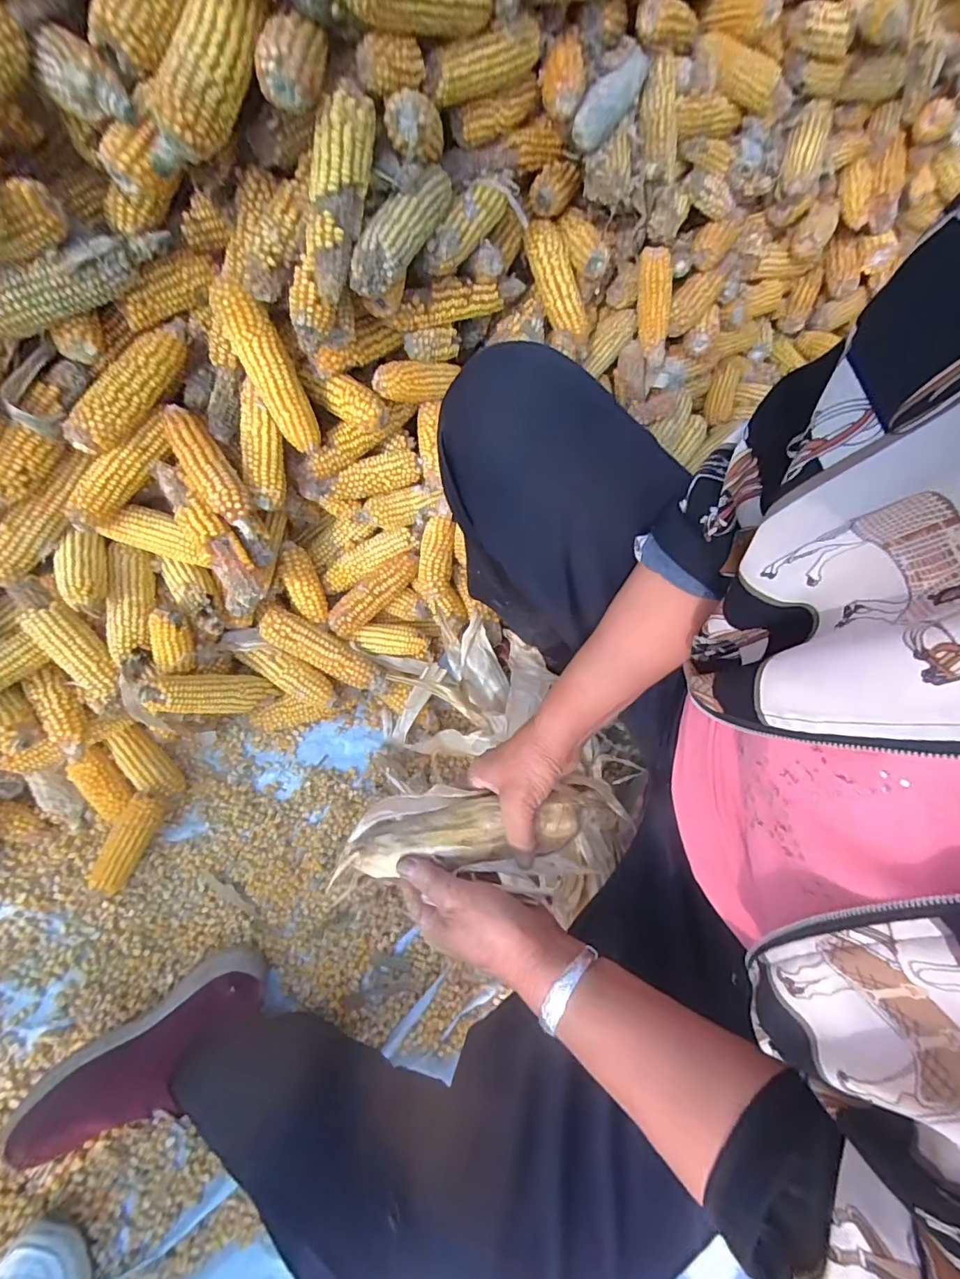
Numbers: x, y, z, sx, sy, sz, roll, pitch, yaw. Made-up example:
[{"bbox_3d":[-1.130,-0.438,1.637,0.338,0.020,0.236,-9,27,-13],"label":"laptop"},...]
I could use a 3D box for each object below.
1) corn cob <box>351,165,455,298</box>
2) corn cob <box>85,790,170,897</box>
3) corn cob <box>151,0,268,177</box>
[{"bbox_3d":[-0.074,-0.412,0.526,0.038,0.041,0.175,22,72,8],"label":"corn cob"},{"bbox_3d":[-0.443,0.258,0.657,0.040,0.039,0.134,25,87,9],"label":"corn cob"},{"bbox_3d":[-0.210,-0.427,0.398,0.042,0.043,0.148,26,92,9],"label":"corn cob"}]

